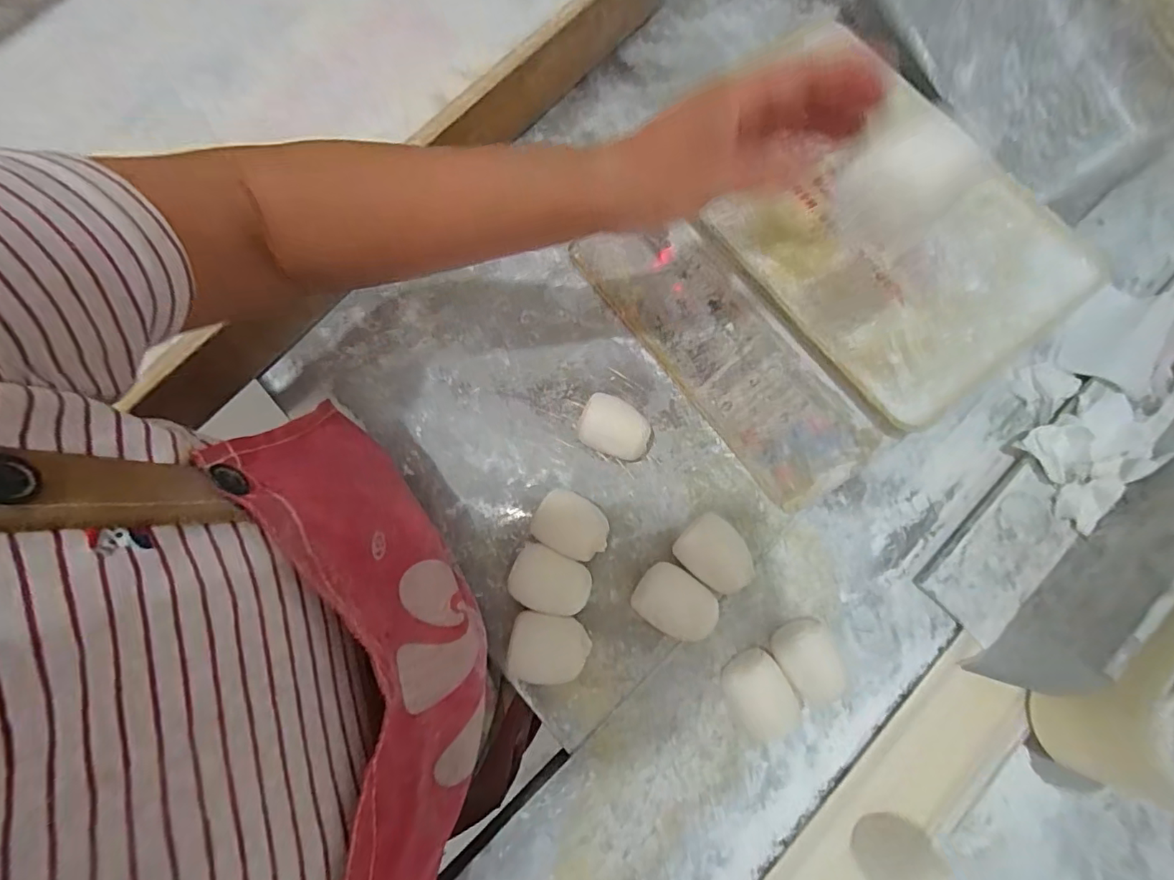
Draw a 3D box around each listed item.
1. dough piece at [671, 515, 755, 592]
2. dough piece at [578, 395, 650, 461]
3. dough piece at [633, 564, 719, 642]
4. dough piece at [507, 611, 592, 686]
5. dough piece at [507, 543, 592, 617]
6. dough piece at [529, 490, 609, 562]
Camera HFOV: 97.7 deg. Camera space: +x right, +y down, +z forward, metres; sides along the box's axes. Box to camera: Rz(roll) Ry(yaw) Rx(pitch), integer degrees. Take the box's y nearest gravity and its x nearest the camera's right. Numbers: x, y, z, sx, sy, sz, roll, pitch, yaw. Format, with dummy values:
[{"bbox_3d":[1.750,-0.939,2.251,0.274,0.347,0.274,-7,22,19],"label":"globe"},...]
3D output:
[{"bbox_3d":[0.108,0.098,0.435,0.048,0.037,0.062,-43,79,-10],"label":"dough piece"},{"bbox_3d":[0.024,-0.009,0.456,0.064,0.044,0.048,21,77,5],"label":"dough piece"},{"bbox_3d":[0.074,0.136,0.430,0.065,0.026,0.050,35,78,8],"label":"dough piece"},{"bbox_3d":[-0.030,0.171,0.423,0.062,0.027,0.052,8,76,2],"label":"dough piece"},{"bbox_3d":[-0.030,0.119,0.429,0.064,0.033,0.047,23,77,6],"label":"dough piece"},{"bbox_3d":[-0.012,0.071,0.437,0.068,0.037,0.053,30,78,7],"label":"dough piece"}]

